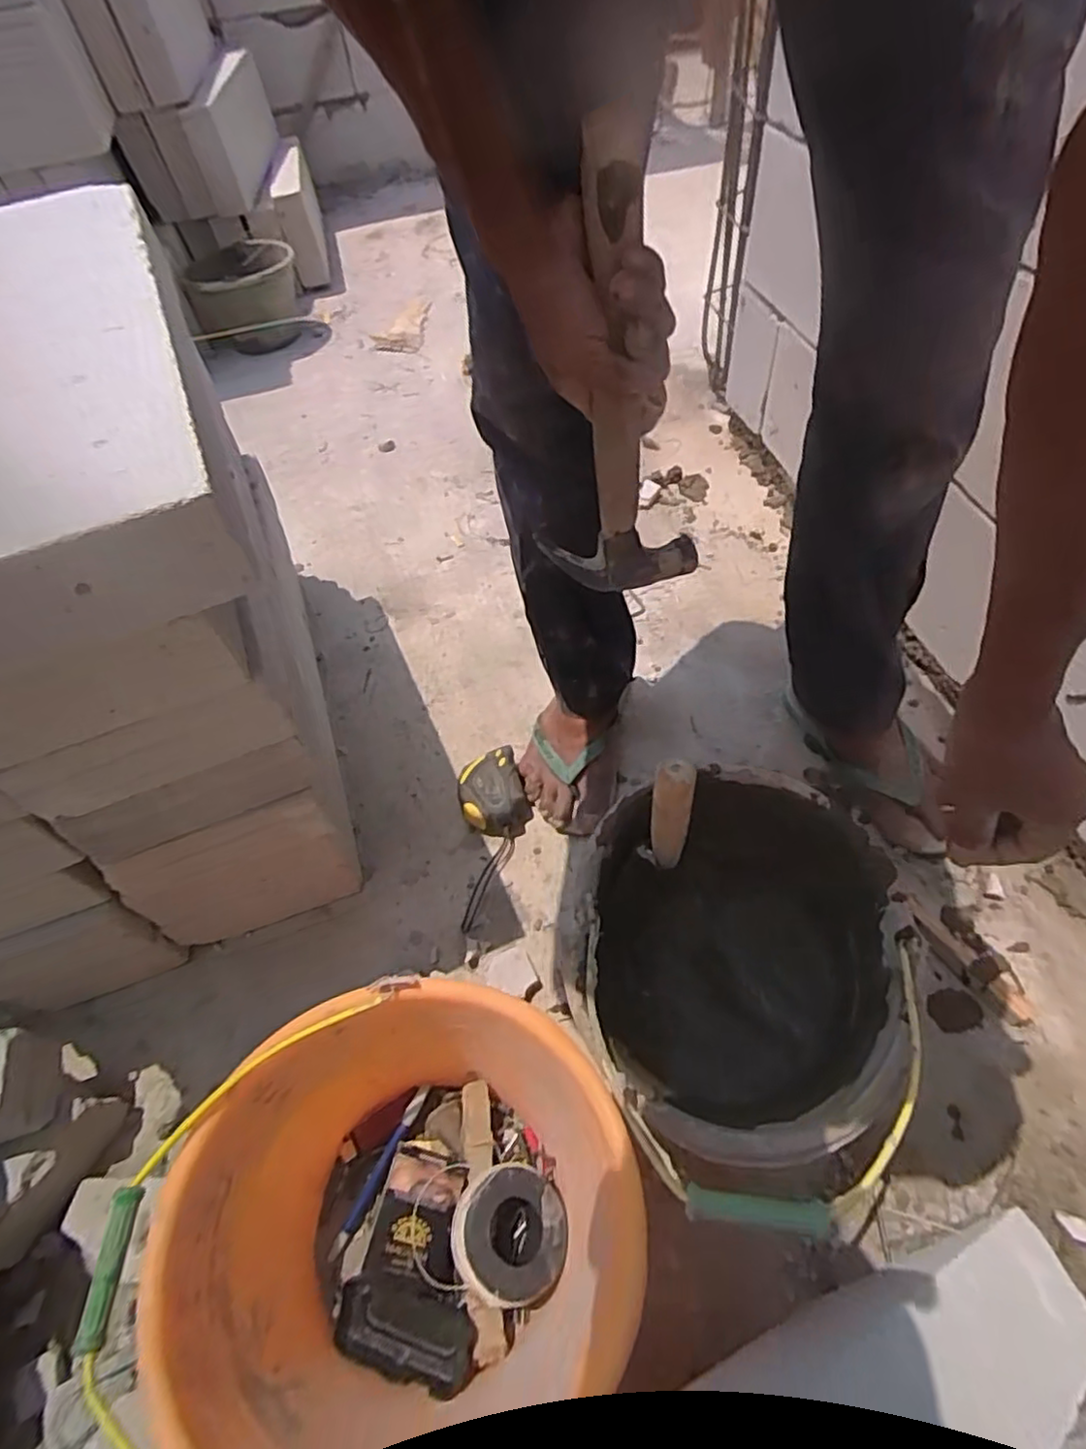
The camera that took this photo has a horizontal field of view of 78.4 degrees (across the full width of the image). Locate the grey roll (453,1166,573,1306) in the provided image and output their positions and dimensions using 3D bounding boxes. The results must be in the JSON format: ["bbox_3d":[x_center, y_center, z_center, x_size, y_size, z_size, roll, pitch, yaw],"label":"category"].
[{"bbox_3d":[-0.030,0.419,0.545,0.095,0.044,0.095,17,36,-13],"label":"grey roll"}]

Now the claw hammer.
[{"bbox_3d":[0.048,-0.227,0.461,0.117,0.287,0.022,-11,38,-2],"label":"claw hammer"}]

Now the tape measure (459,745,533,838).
[{"bbox_3d":[-0.060,0.087,0.814,0.082,0.048,0.104,-19,55,-8],"label":"tape measure"}]

